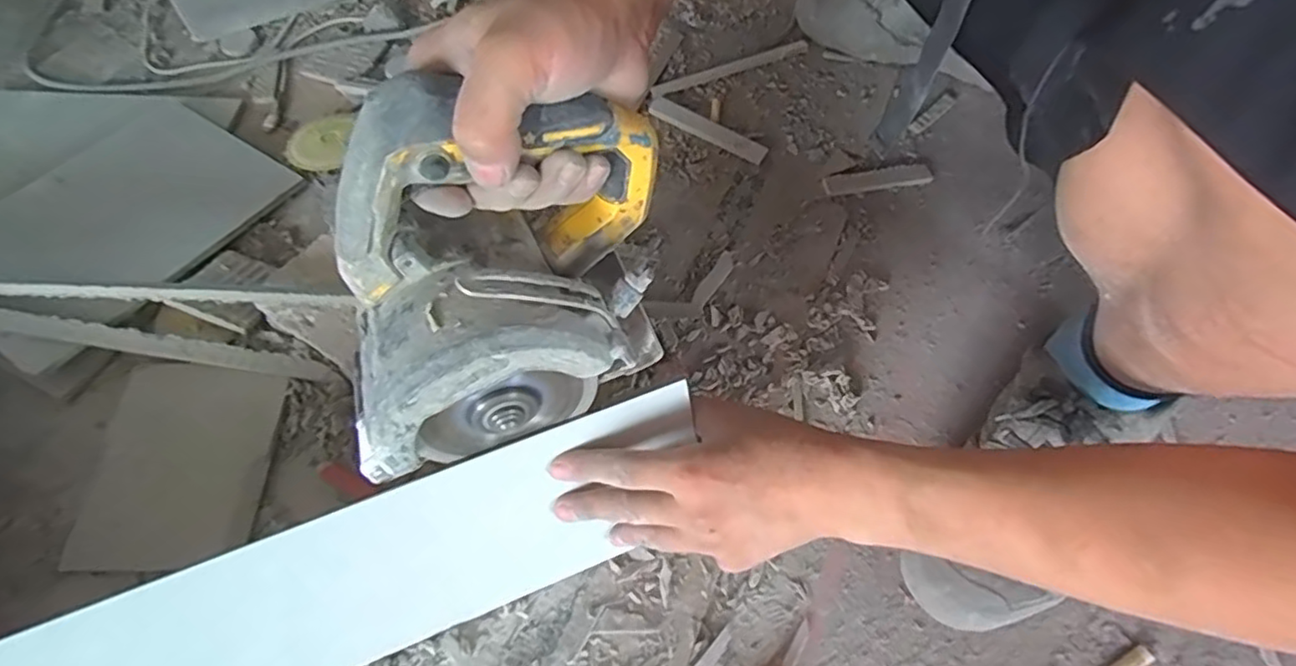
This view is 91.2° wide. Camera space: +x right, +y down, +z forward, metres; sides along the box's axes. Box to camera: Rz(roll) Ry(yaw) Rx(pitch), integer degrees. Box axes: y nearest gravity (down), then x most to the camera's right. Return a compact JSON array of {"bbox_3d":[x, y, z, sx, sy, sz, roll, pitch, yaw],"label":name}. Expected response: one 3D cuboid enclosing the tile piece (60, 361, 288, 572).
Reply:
[{"bbox_3d":[-0.343,0.094,0.462,0.134,0.010,0.148,0,63,7],"label":"tile piece"}]

